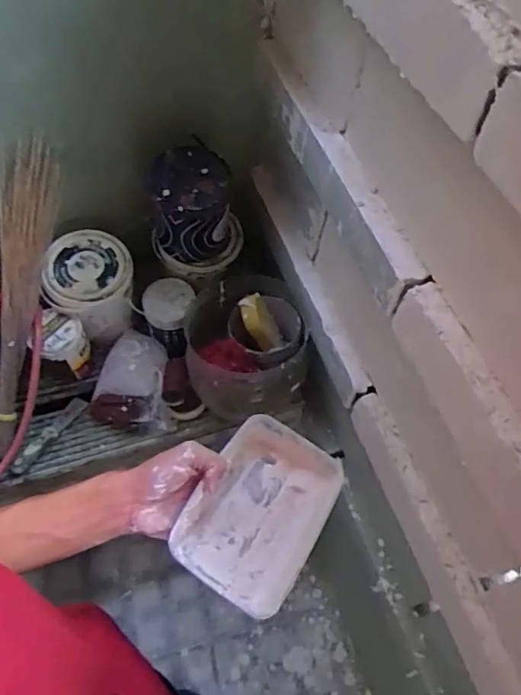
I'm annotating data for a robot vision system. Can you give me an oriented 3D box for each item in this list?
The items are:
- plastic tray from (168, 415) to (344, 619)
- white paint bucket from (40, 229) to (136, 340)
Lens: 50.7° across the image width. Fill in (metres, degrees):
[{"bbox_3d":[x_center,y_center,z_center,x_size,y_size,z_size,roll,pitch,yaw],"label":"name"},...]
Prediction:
[{"bbox_3d":[0.002,0.155,0.529,0.113,0.046,0.165,26,58,13],"label":"plastic tray"},{"bbox_3d":[-0.353,-0.120,1.163,0.162,0.184,0.172,2,56,-3],"label":"white paint bucket"}]

